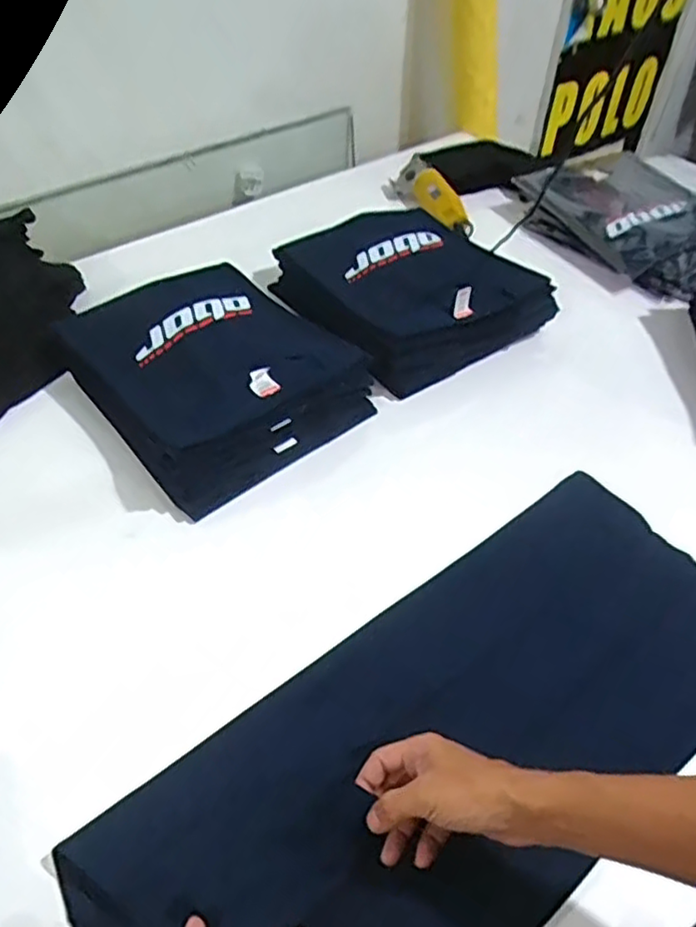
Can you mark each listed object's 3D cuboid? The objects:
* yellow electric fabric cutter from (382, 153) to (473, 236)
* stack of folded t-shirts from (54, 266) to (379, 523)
[{"bbox_3d":[0.148,-0.521,1.264,0.060,0.091,0.279,-20,50,-19],"label":"yellow electric fabric cutter"},{"bbox_3d":[-0.181,-0.137,0.896,0.313,0.083,0.369,-30,54,-26],"label":"stack of folded t-shirts"}]

